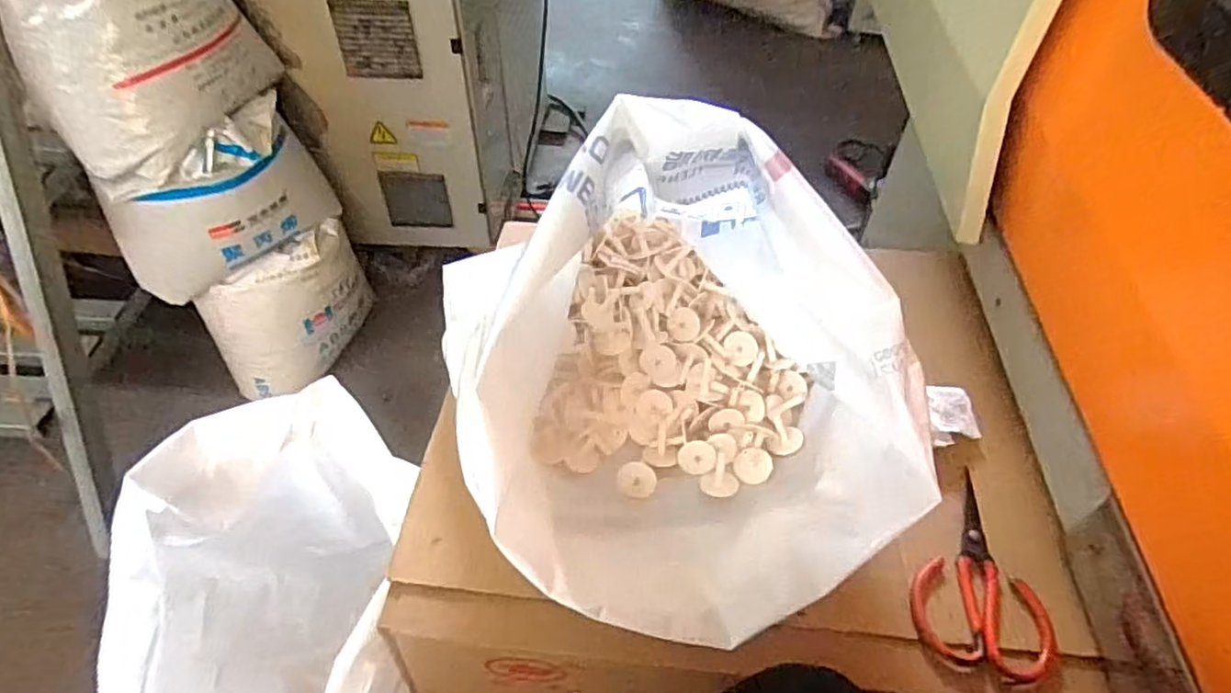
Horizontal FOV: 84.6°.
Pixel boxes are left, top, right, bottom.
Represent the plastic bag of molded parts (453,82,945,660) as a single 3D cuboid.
[{"bbox_3d":[0.040,-0.008,0.549,0.262,0.315,0.411,1,49,-2],"label":"plastic bag of molded parts"}]

